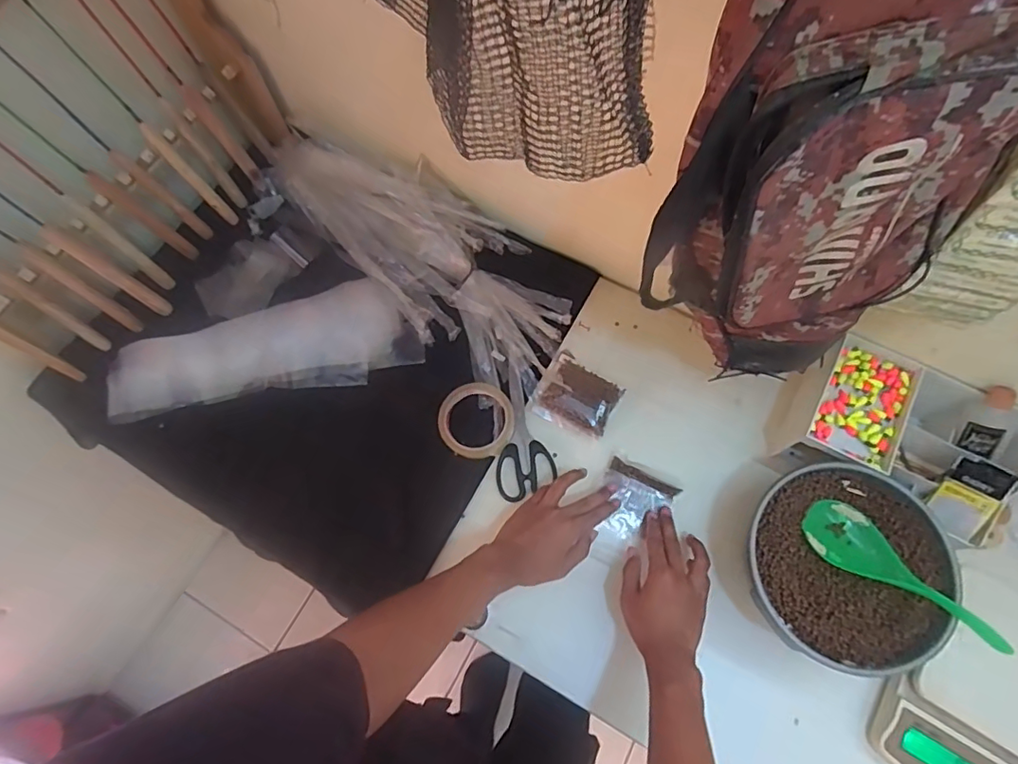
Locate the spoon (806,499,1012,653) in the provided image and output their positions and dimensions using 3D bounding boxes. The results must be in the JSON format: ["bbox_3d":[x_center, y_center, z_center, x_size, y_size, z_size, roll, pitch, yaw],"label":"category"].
[{"bbox_3d":[0.389,0.189,0.538,0.186,0.020,0.061,37,74,28],"label":"spoon"}]

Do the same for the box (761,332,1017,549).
[{"bbox_3d":[0.468,0.067,0.632,0.254,0.107,0.167,24,72,11],"label":"box"}]

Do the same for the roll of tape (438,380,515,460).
[{"bbox_3d":[-0.042,0.048,0.694,0.095,0.014,0.098,-1,69,2],"label":"roll of tape"}]

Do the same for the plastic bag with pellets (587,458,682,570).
[{"bbox_3d":[0.141,0.160,0.643,0.085,0.016,0.120,26,72,12],"label":"plastic bag with pellets"}]

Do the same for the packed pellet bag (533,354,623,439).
[{"bbox_3d":[0.090,0.020,0.690,0.094,0.042,0.086,28,73,12],"label":"packed pellet bag"}]

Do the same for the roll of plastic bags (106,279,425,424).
[{"bbox_3d":[-0.325,-0.051,0.730,0.385,0.053,0.147,-13,69,-3],"label":"roll of plastic bags"}]

